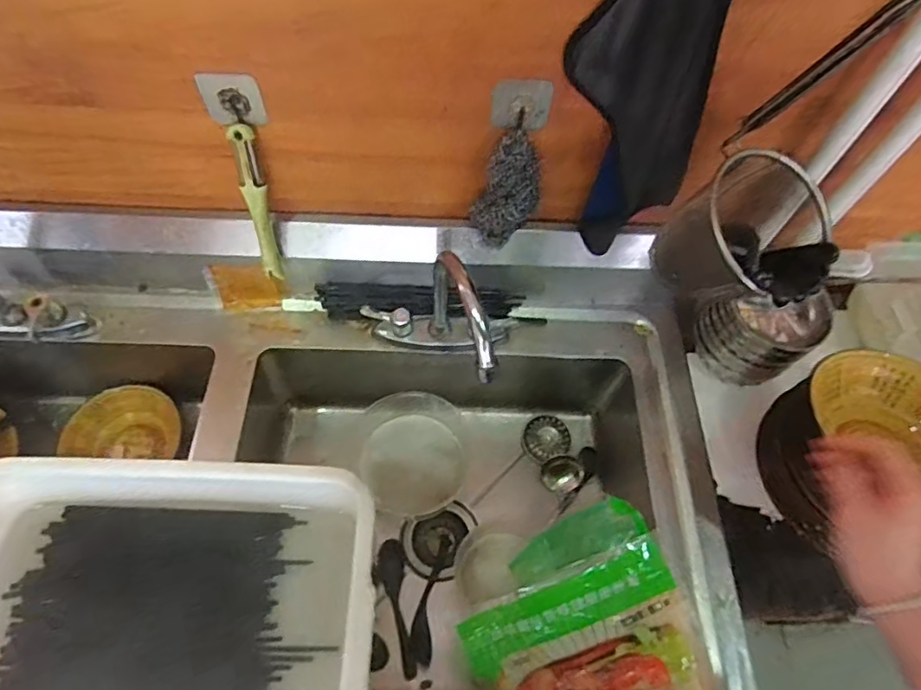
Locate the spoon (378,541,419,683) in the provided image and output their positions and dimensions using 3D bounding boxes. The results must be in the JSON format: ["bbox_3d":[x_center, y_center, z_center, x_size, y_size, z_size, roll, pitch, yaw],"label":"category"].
[{"bbox_3d":[-0.081,0.349,0.758,0.036,0.022,0.169,-12,62,-10],"label":"spoon"}]

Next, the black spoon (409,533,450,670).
[{"bbox_3d":[-0.043,0.345,0.778,0.030,0.014,0.167,9,61,2],"label":"black spoon"}]

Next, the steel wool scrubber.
[{"bbox_3d":[0.053,-0.172,0.633,0.071,0.140,0.048,14,61,5],"label":"steel wool scrubber"}]

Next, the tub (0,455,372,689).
[{"bbox_3d":[-0.285,0.267,0.529,0.406,0.109,0.304,5,61,0],"label":"tub"}]

